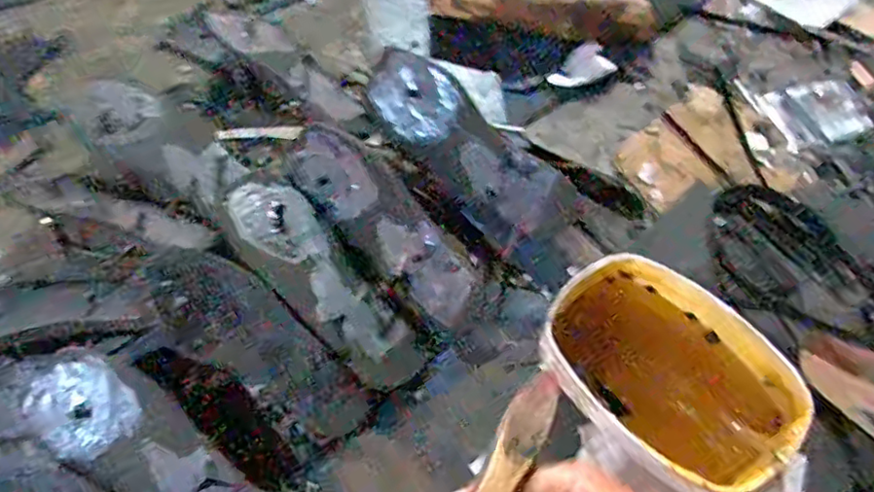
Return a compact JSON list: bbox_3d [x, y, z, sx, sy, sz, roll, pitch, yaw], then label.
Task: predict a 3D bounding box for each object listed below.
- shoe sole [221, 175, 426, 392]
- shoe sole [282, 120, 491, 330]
[{"bbox_3d":[-0.117,0.032,0.601,0.085,0.021,0.253,-33,77,-29],"label":"shoe sole"},{"bbox_3d":[-0.055,-0.025,0.628,0.077,0.053,0.252,-43,69,-16],"label":"shoe sole"}]

